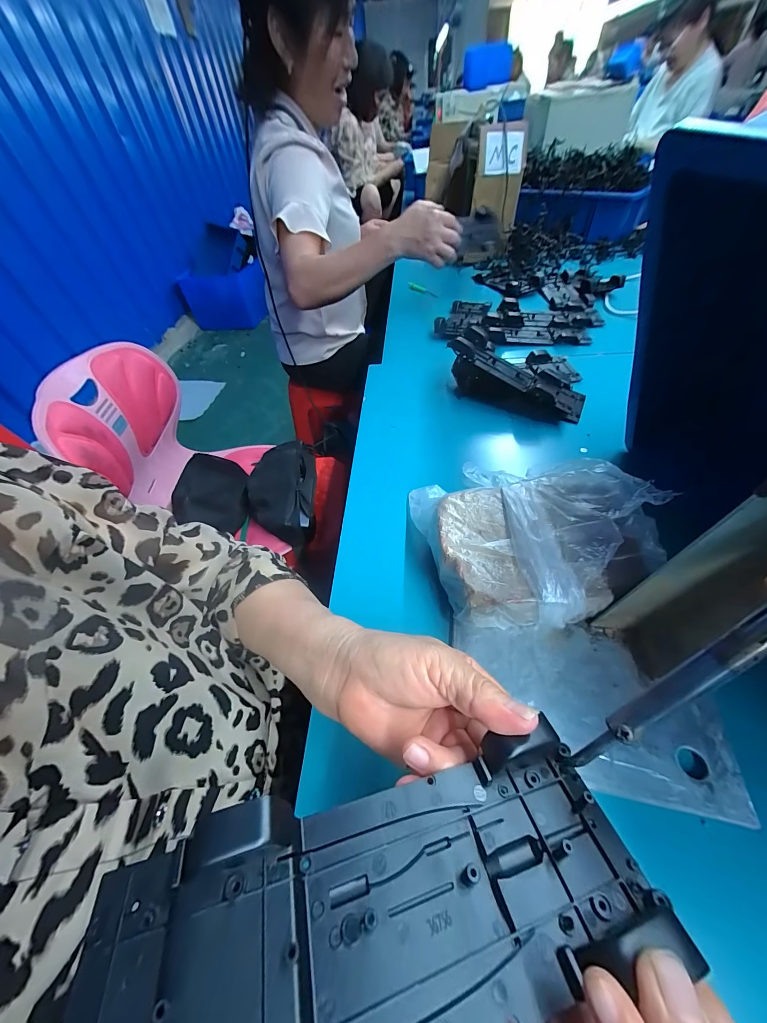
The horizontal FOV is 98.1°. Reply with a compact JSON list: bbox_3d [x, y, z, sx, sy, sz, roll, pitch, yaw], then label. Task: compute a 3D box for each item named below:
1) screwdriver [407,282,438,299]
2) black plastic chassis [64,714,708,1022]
[{"bbox_3d":[0.102,-0.545,0.822,0.018,0.015,0.107,-32,57,-19],"label":"screwdriver"},{"bbox_3d":[0.005,0.138,0.117,0.191,0.016,0.076,-4,34,-18],"label":"black plastic chassis"}]

